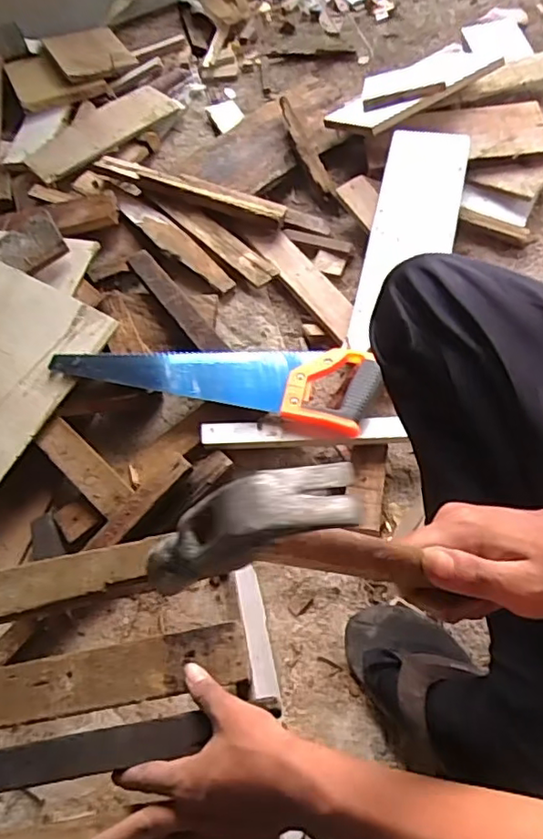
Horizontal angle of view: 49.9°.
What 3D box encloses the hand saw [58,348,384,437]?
[{"bbox_3d":[-0.066,-0.074,0.760,0.399,0.027,0.121,9,63,15],"label":"hand saw"}]

